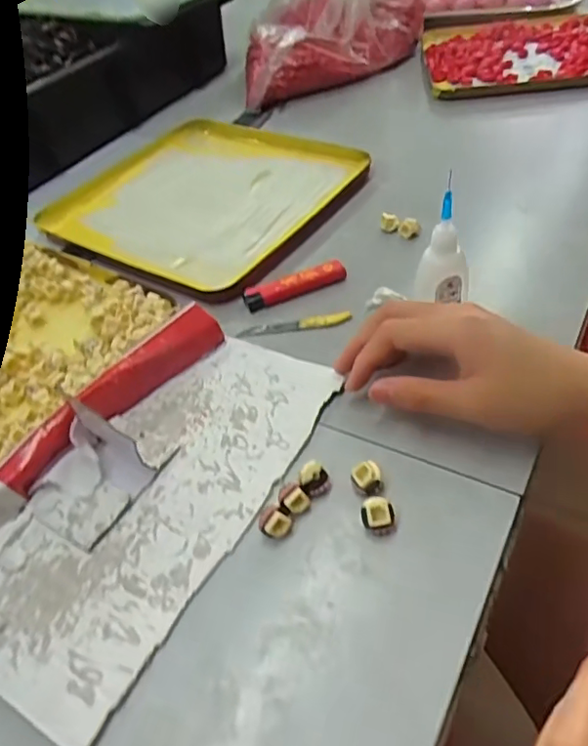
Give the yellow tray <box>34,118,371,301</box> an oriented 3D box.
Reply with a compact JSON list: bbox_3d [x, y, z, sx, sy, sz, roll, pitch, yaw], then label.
[{"bbox_3d":[-0.078,-0.165,0.538,0.225,0.023,0.241,24,55,29],"label":"yellow tray"}]

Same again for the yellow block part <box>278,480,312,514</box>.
[{"bbox_3d":[-0.001,0.066,0.305,0.016,0.014,0.013,31,58,33],"label":"yellow block part"}]

